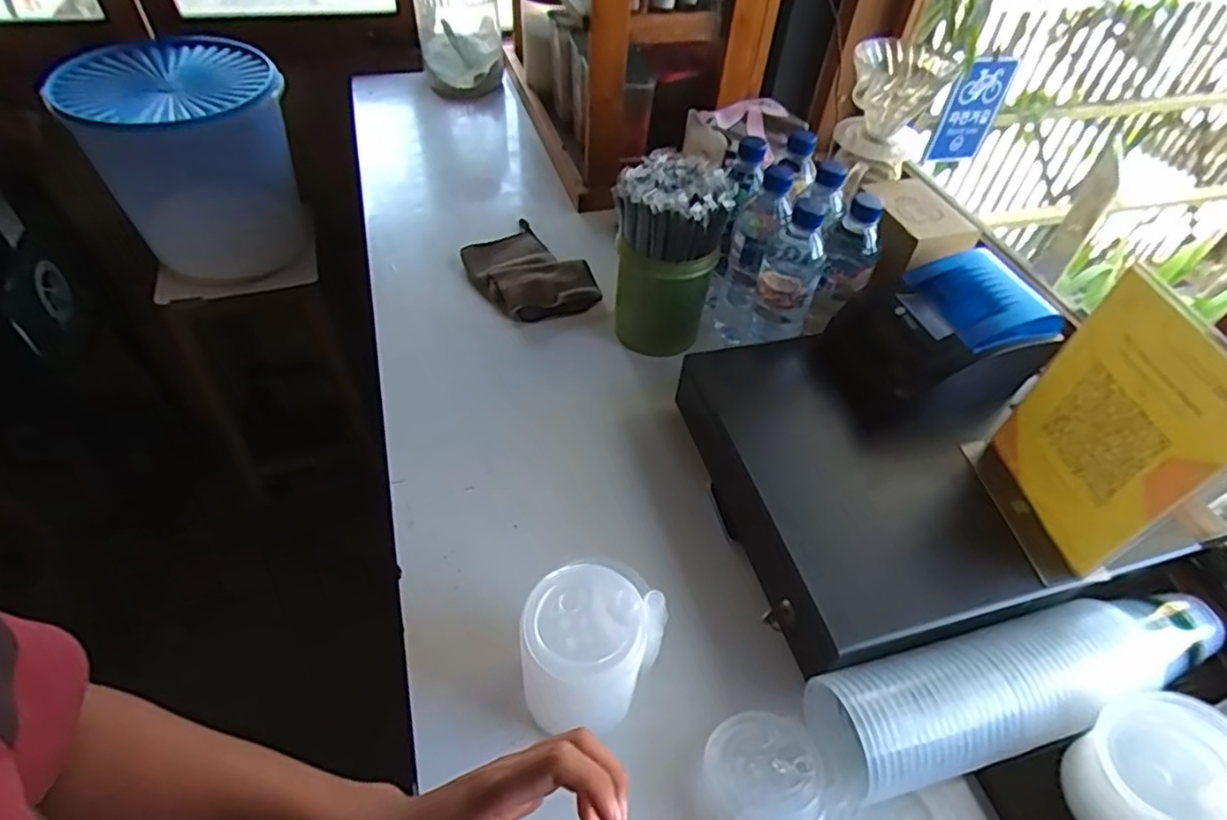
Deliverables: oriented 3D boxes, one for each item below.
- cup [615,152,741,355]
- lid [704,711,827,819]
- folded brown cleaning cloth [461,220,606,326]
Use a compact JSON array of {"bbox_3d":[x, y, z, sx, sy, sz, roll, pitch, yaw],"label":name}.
[{"bbox_3d":[0.061,-0.169,0.761,0.116,0.219,0.103,12,49,6],"label":"cup"},{"bbox_3d":[0.116,0.273,0.494,0.088,0.022,0.079,0,43,32],"label":"lid"},{"bbox_3d":[-0.118,-0.184,0.881,0.137,0.032,0.192,-28,56,-26],"label":"folded brown cleaning cloth"}]

